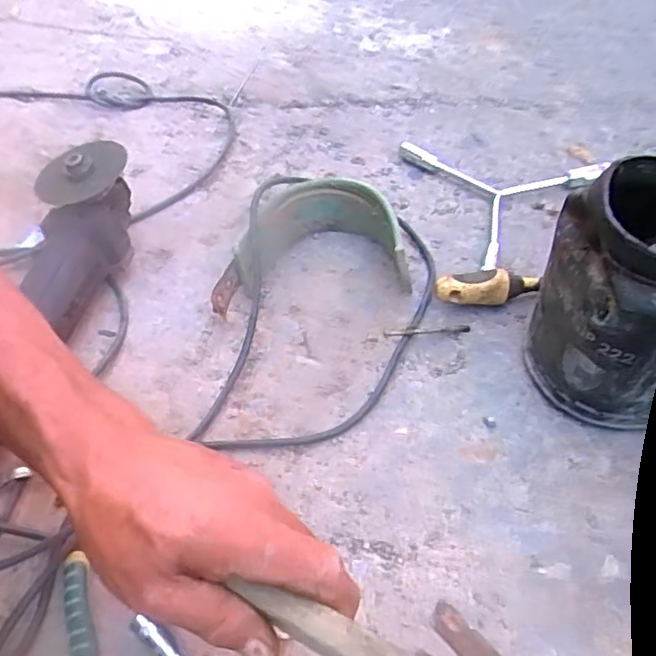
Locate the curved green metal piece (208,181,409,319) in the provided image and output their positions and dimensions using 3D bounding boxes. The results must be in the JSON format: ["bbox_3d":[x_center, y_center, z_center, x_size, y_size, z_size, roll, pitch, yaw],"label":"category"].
[{"bbox_3d":[-0.023,-0.083,0.618,0.180,0.073,0.114,-9,49,-5],"label":"curved green metal piece"}]

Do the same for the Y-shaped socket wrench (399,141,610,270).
[{"bbox_3d":[0.165,-0.167,0.710,0.208,0.022,0.207,-35,56,-25],"label":"Y-shaped socket wrench"}]

